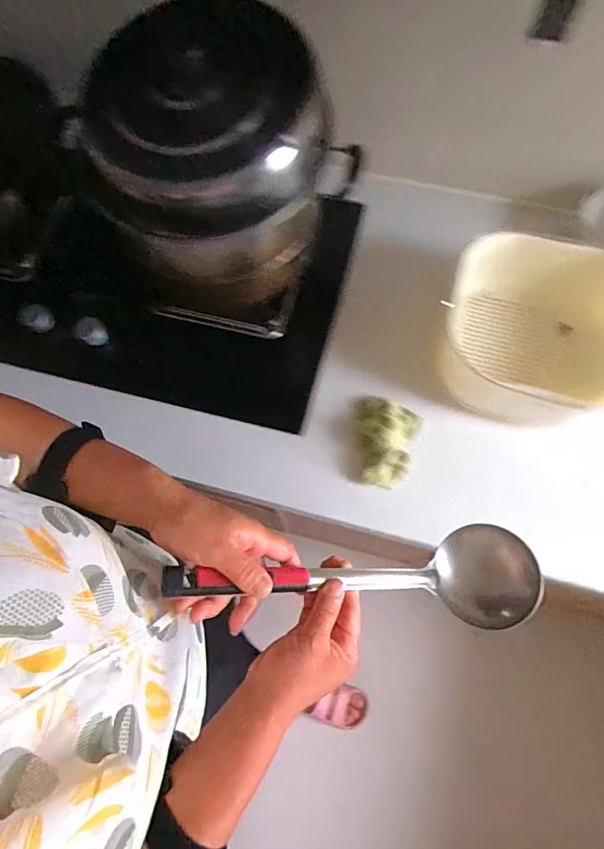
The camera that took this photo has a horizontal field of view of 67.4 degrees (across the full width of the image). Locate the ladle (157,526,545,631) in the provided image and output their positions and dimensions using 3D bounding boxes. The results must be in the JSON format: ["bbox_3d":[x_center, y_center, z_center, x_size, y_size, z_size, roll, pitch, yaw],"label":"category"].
[{"bbox_3d":[0.052,0.138,0.403,0.332,0.059,0.088,4,70,-16],"label":"ladle"}]

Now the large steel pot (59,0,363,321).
[{"bbox_3d":[-0.124,-0.322,0.618,0.268,0.308,0.303,-35,74,-11],"label":"large steel pot"}]

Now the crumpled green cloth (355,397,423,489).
[{"bbox_3d":[0.115,0.025,0.640,0.091,0.037,0.124,17,72,7],"label":"crumpled green cloth"}]

